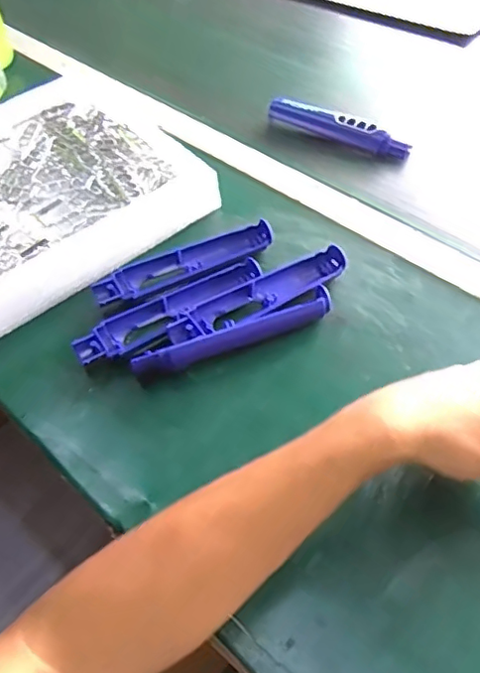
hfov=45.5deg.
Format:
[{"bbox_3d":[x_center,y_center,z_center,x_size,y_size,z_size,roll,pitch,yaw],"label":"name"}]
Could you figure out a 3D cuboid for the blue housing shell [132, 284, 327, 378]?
[{"bbox_3d":[-0.002,0.002,0.479,0.173,0.031,0.017,-21,53,-12],"label":"blue housing shell"}]

